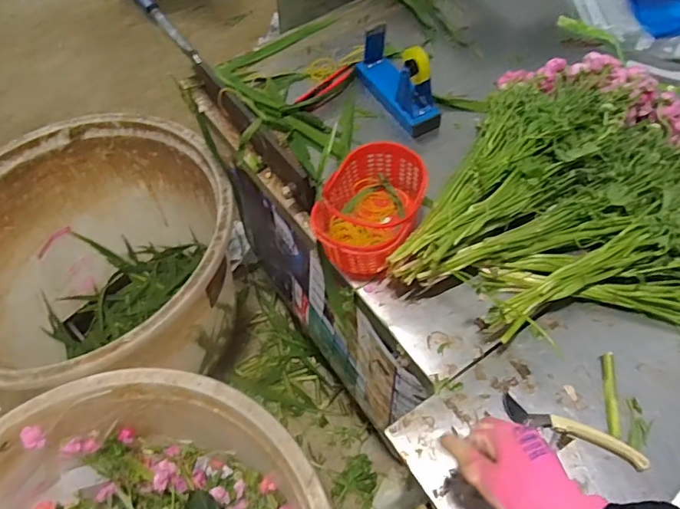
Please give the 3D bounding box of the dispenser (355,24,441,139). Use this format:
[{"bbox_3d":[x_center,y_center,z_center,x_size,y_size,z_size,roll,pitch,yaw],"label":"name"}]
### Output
[{"bbox_3d":[0.107,-0.327,0.900,0.074,0.133,0.195,-23,57,-12],"label":"dispenser"}]

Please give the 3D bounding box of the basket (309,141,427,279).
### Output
[{"bbox_3d":[0.045,-0.064,0.751,0.141,0.092,0.198,23,60,18],"label":"basket"}]

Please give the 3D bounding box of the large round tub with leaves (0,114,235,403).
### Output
[{"bbox_3d":[-0.591,0.077,1.315,0.679,0.518,0.717,-2,55,2],"label":"large round tub with leaves"}]

